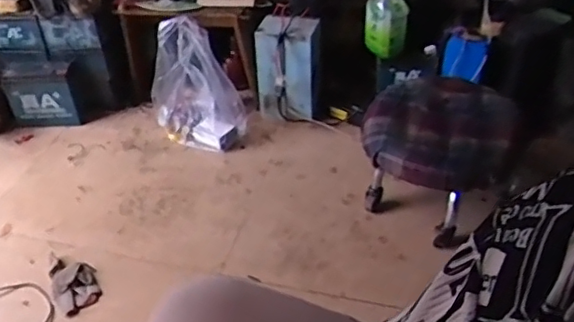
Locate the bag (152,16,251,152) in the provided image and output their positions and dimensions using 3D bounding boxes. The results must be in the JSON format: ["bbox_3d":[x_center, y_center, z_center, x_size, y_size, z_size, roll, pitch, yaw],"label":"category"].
[{"bbox_3d":[-0.248,-0.201,1.499,0.248,0.309,0.143,8,38,15],"label":"bag"}]

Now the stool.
[{"bbox_3d":[0.349,-0.018,1.348,0.327,0.223,0.346,15,41,20],"label":"stool"}]

